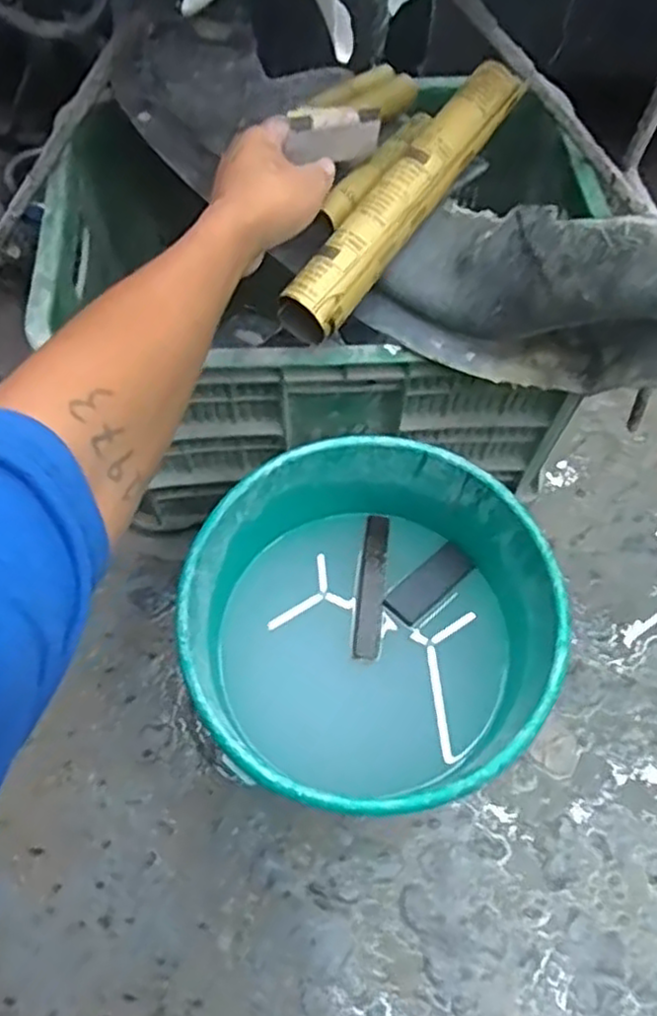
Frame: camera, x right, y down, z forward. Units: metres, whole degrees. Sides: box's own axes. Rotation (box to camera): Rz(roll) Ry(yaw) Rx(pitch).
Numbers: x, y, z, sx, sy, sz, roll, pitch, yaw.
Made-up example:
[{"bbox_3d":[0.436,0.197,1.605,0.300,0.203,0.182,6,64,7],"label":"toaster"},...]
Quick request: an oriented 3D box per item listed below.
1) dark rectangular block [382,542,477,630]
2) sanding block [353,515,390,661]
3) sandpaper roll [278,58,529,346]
[{"bbox_3d":[0.088,0.066,0.619,0.083,0.006,0.032,-39,71,-18],"label":"dark rectangular block"},{"bbox_3d":[0.038,0.065,0.625,0.023,0.014,0.133,6,64,2],"label":"sanding block"},{"bbox_3d":[0.061,-0.239,0.546,0.049,0.052,0.277,32,68,14],"label":"sandpaper roll"}]

